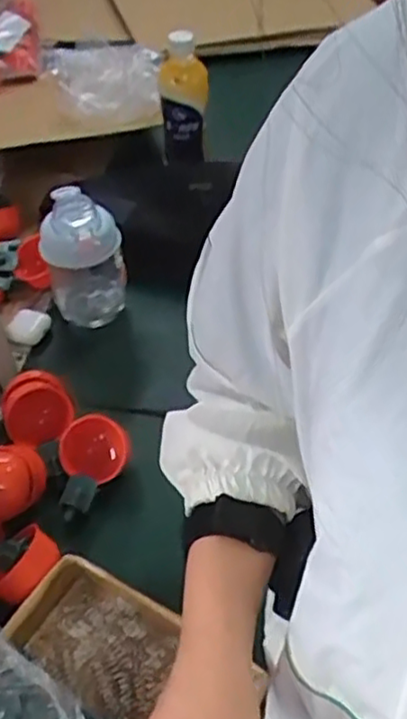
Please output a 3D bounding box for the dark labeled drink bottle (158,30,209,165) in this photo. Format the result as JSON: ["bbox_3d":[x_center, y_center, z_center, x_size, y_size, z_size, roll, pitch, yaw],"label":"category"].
[{"bbox_3d":[-0.023,-0.325,0.850,0.057,0.153,0.065,-2,48,-1],"label":"dark labeled drink bottle"}]

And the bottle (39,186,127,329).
[{"bbox_3d":[-0.136,-0.103,0.764,0.077,0.151,0.068,30,55,25],"label":"bottle"}]

